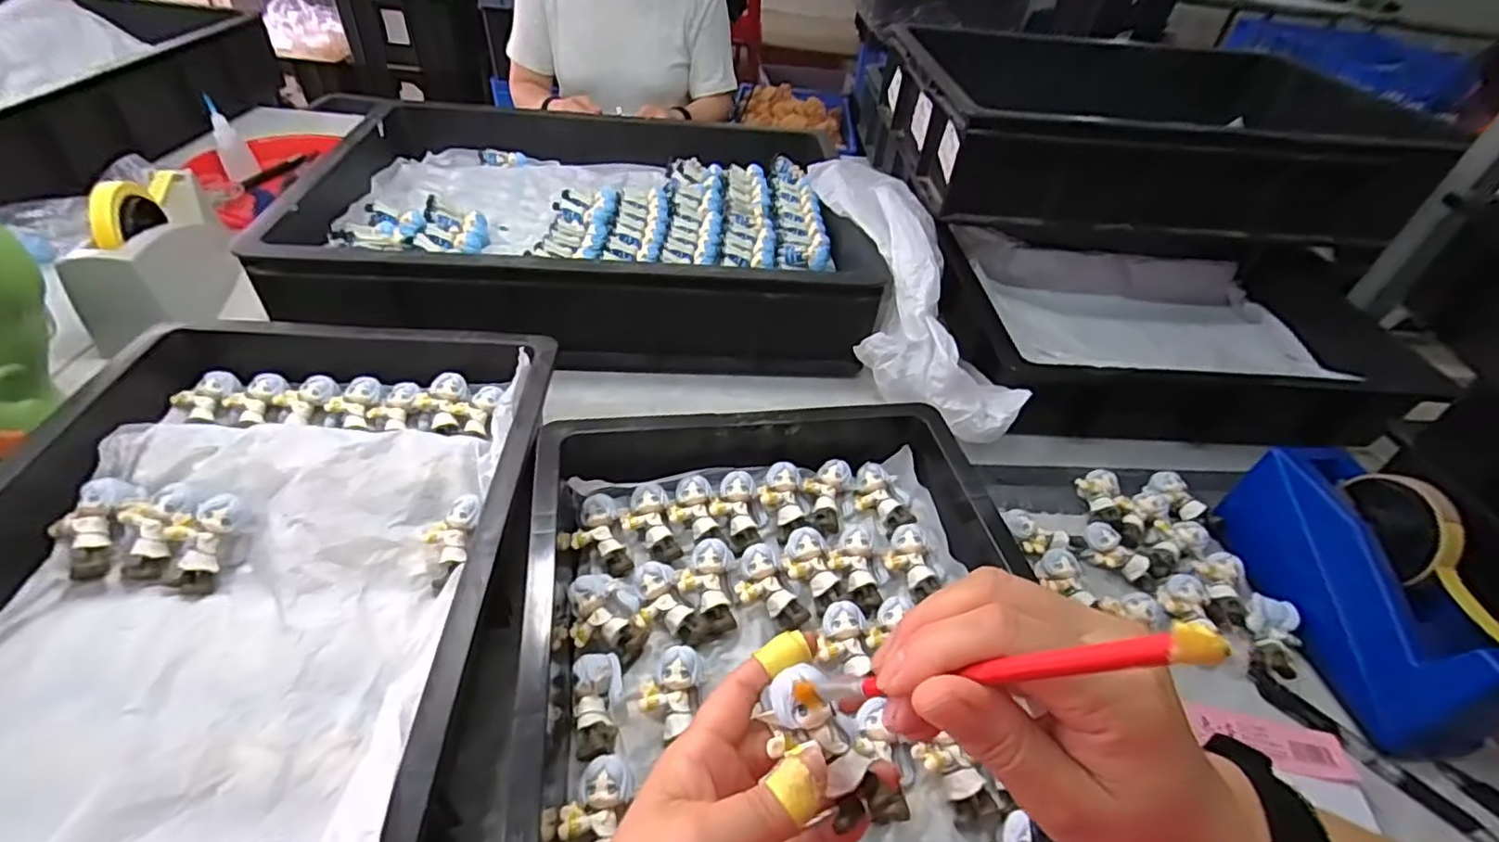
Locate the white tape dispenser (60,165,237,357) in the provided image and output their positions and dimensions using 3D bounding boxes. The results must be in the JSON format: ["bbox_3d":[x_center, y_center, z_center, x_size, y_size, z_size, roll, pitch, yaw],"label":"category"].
[{"bbox_3d":[-0.602,-0.181,0.648,0.073,0.115,0.194,-8,44,-16],"label":"white tape dispenser"}]

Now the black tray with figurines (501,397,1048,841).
[{"bbox_3d":[0.036,0.162,0.355,0.306,0.067,0.462,-3,43,-11],"label":"black tray with figurines"}]

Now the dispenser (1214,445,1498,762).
[{"bbox_3d":[0.448,0.108,0.451,0.076,0.114,0.211,1,43,-7],"label":"dispenser"}]

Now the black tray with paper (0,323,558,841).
[{"bbox_3d":[-0.312,0.098,0.370,0.324,0.083,0.471,1,43,-7],"label":"black tray with paper"}]

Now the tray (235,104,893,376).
[{"bbox_3d":[-0.175,-0.221,0.750,0.578,0.118,0.405,1,43,-7],"label":"tray"}]

